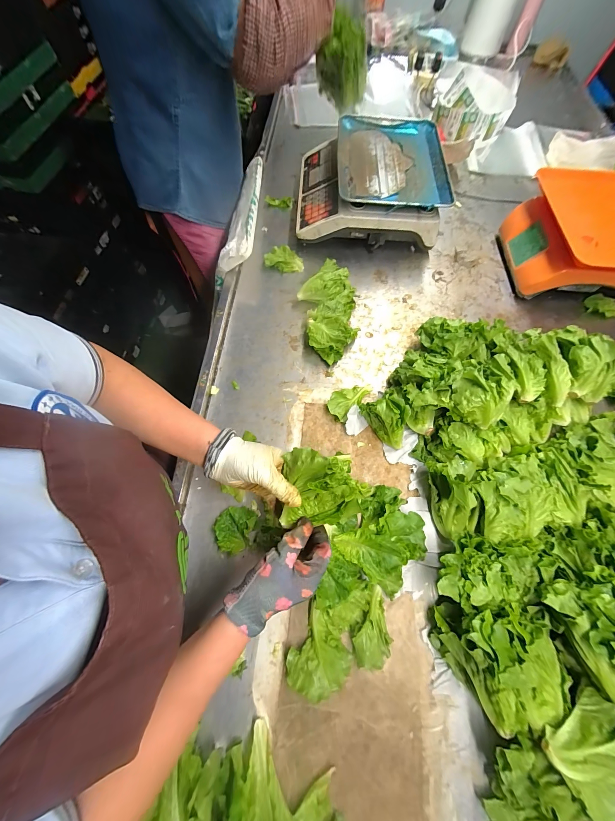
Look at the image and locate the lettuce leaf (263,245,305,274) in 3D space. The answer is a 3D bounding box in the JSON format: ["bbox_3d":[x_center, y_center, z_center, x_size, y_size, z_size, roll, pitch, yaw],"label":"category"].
[{"bbox_3d":[-0.056,-0.348,0.624,0.083,0.021,0.072,-10,68,-5],"label":"lettuce leaf"}]

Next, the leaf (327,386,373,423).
[{"bbox_3d":[0.073,-0.024,0.492,0.049,0.021,0.087,38,72,13],"label":"leaf"}]

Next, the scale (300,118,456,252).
[{"bbox_3d":[0.142,-0.534,0.653,0.315,0.118,0.315,3,67,0],"label":"scale"}]

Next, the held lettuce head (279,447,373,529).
[{"bbox_3d":[0.018,0.091,0.320,0.094,0.061,0.081,3,68,1],"label":"held lettuce head"}]

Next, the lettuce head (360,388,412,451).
[{"bbox_3d":[0.135,0.012,0.450,0.048,0.074,0.089,-34,72,-13],"label":"lettuce head"}]

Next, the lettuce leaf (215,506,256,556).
[{"bbox_3d":[-0.110,0.173,0.403,0.052,0.026,0.063,20,69,7],"label":"lettuce leaf"}]

